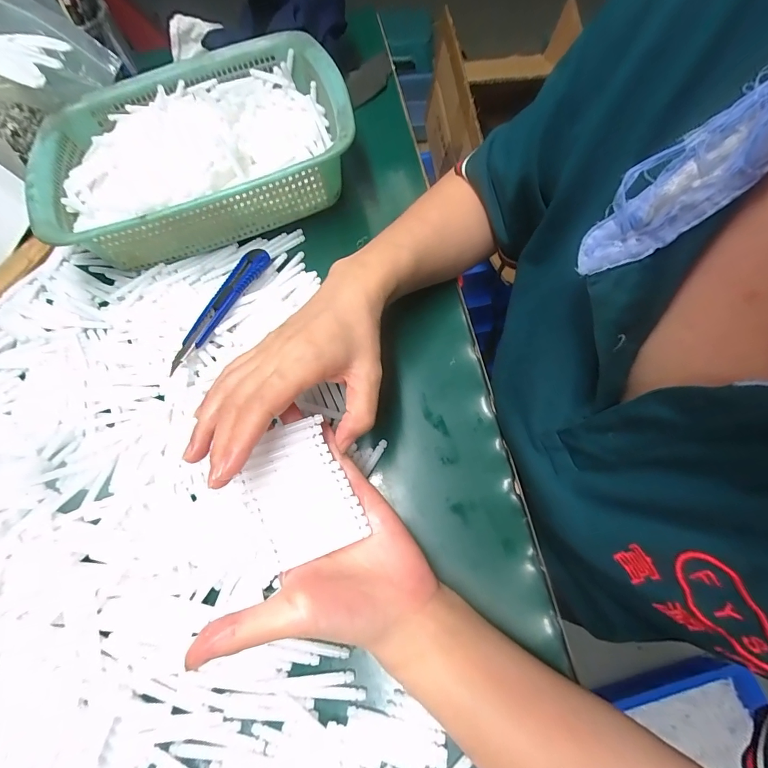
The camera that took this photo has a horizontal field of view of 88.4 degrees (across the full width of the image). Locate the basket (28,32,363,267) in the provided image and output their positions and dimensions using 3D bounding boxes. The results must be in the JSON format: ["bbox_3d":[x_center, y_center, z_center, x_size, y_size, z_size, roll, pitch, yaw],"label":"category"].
[{"bbox_3d":[-0.187,-0.234,0.405,0.294,0.088,0.219,-17,65,-5],"label":"basket"}]

